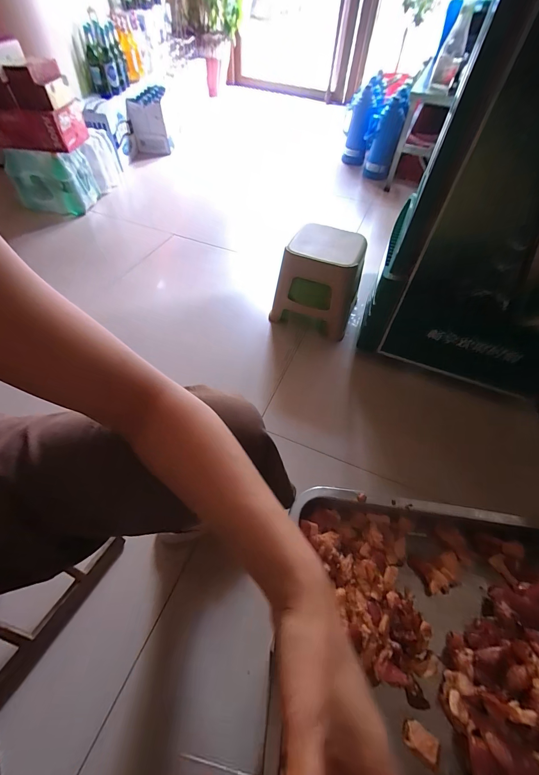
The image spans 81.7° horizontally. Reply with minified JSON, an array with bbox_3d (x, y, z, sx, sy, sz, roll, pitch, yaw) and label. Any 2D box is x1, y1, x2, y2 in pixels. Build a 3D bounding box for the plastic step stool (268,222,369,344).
[{"bbox_3d":[0.173,-0.357,1.068,0.272,0.300,0.214,22,56,11],"label":"plastic step stool"}]

